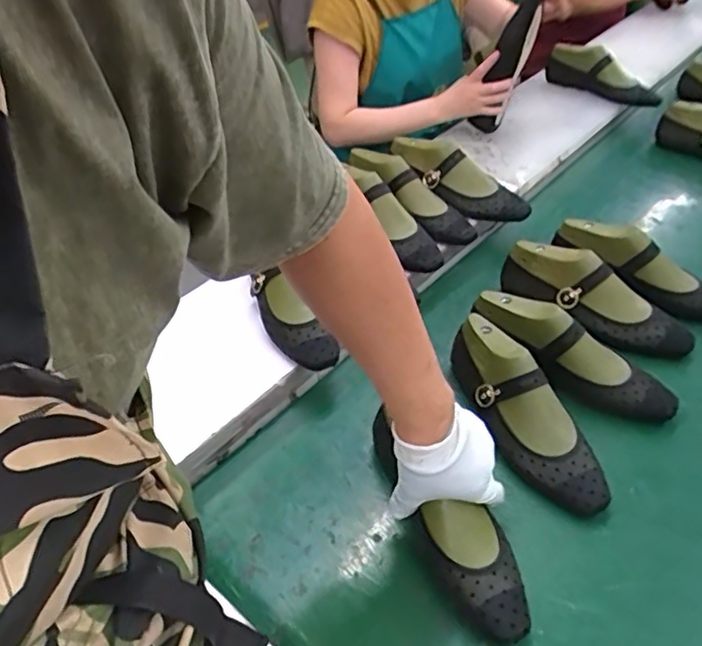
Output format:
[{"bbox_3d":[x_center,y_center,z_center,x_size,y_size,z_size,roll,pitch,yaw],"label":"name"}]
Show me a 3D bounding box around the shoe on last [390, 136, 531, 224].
[{"bbox_3d":[0.197,-0.272,1.087,0.281,0.067,0.113,40,54,18],"label":"shoe on last"}]

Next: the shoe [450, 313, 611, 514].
[{"bbox_3d":[0.211,0.096,0.738,0.086,0.092,0.247,-19,55,-18],"label":"shoe"}]

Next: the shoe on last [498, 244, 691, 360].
[{"bbox_3d":[0.364,-0.039,0.891,0.290,0.094,0.093,24,47,28],"label":"shoe on last"}]

